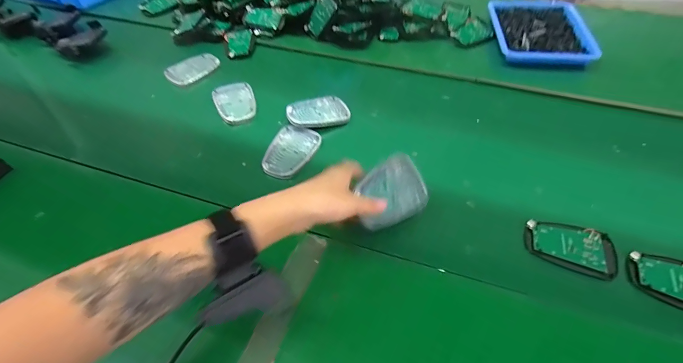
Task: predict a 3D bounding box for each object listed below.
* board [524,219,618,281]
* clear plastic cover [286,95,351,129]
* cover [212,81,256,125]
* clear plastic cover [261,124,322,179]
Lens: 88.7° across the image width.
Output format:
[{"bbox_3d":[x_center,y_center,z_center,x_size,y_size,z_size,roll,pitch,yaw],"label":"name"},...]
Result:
[{"bbox_3d":[0.274,0.075,0.419,0.099,0.008,0.064,21,50,18],"label":"board"},{"bbox_3d":[-0.041,-0.117,0.583,0.099,0.016,0.072,-14,50,-11],"label":"clear plastic cover"},{"bbox_3d":[-0.187,-0.139,0.613,0.065,0.014,0.109,-17,50,-13],"label":"cover"},{"bbox_3d":[-0.076,-0.046,0.528,0.068,0.010,0.105,15,51,14],"label":"clear plastic cover"}]

